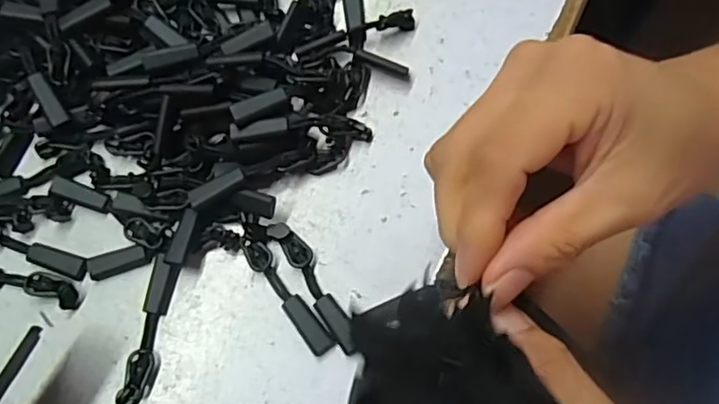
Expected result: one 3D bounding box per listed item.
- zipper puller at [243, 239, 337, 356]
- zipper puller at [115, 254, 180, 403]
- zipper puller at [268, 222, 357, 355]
[{"bbox_3d":[-0.029,0.036,0.234,0.009,0.004,0.053,-37,76,-9],"label":"zipper puller"},{"bbox_3d":[-0.082,0.050,0.231,0.011,0.005,0.057,10,74,4],"label":"zipper puller"},{"bbox_3d":[-0.017,0.032,0.234,0.010,0.005,0.057,-32,76,-8],"label":"zipper puller"}]

